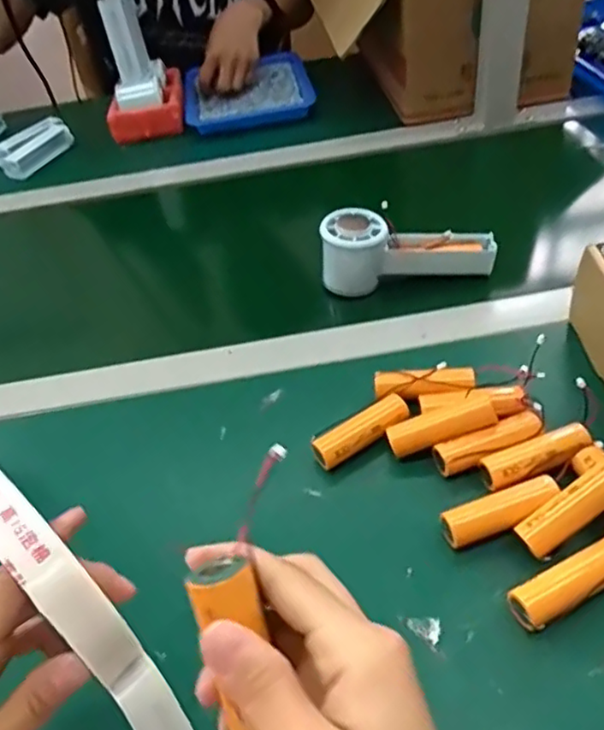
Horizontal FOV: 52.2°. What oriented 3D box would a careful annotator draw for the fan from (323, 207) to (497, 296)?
[{"bbox_3d":[0.095,-0.104,0.552,0.153,0.063,0.047,-4,44,4],"label":"fan"}]

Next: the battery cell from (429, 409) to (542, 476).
[{"bbox_3d":[0.123,0.051,0.406,0.070,0.017,0.019,-17,45,-10],"label":"battery cell"}]

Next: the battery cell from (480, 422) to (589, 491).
[{"bbox_3d":[0.150,0.059,0.396,0.070,0.017,0.023,-17,45,-9],"label":"battery cell"}]

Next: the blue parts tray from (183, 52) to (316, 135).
[{"bbox_3d":[-0.076,-0.390,0.880,0.179,0.026,0.205,-10,44,-2],"label":"blue parts tray"}]

